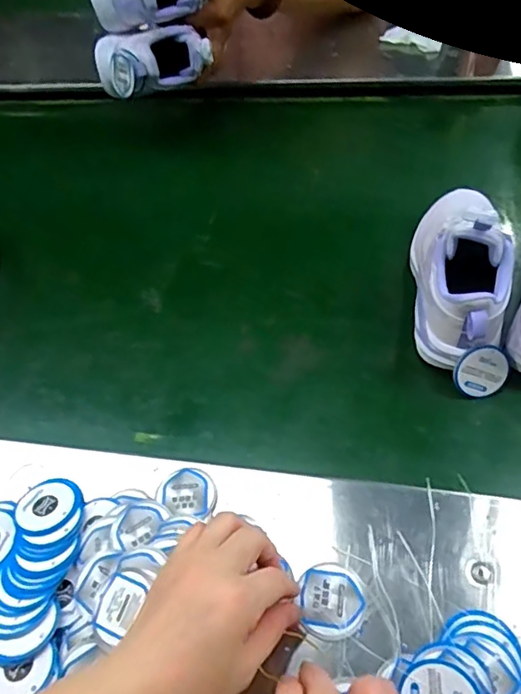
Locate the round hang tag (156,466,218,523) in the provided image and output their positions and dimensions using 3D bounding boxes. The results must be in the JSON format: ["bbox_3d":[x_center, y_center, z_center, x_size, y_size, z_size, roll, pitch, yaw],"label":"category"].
[{"bbox_3d":[-0.058,0.115,0.432,0.045,0.005,0.041,-3,51,3],"label":"round hang tag"}]

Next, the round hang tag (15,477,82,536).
[{"bbox_3d":[-0.168,0.124,0.431,0.048,0.008,0.049,-3,51,3],"label":"round hang tag"}]

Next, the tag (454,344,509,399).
[{"bbox_3d":[0.194,0.021,0.477,0.048,0.046,0.004,21,15,-12],"label":"tag"}]

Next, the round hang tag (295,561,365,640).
[{"bbox_3d":[0.049,0.174,0.375,0.042,0.005,0.048,-4,51,2],"label":"round hang tag"}]

